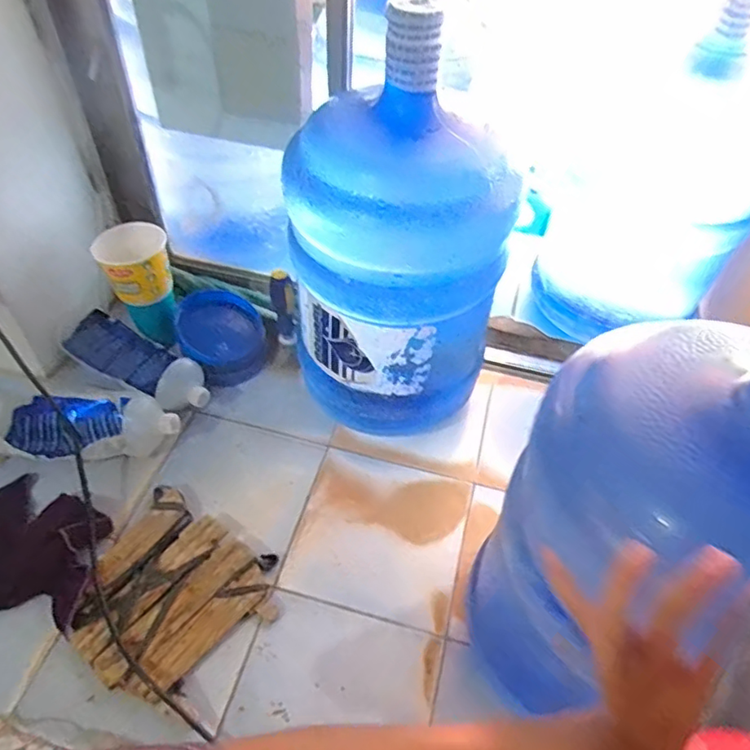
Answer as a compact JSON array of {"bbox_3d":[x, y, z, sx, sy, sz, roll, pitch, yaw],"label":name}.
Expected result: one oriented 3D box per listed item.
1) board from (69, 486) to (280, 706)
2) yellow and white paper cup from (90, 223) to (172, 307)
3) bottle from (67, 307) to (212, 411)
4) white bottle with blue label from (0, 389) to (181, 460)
[{"bbox_3d":[-0.235,0.247,0.644,0.189,0.034,0.181,34,56,22],"label":"board"},{"bbox_3d":[-0.340,-0.159,0.813,0.097,0.076,0.103,-27,56,-23],"label":"yellow and white paper cup"},{"bbox_3d":[-0.344,-0.015,0.834,0.248,0.073,0.088,30,54,20],"label":"bottle"},{"bbox_3d":[-0.382,0.064,0.756,0.243,0.073,0.108,7,49,2],"label":"white bottle with blue label"}]

